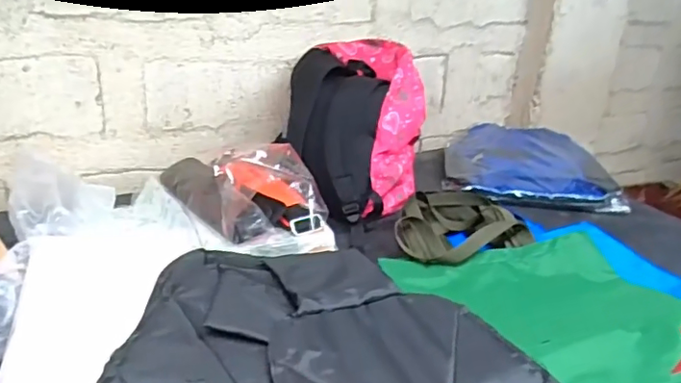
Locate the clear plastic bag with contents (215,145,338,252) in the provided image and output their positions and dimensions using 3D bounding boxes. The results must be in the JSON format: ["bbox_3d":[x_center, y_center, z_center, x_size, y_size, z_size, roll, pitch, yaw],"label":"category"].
[{"bbox_3d":[-0.108,0.014,0.899,0.194,0.162,0.122,-10,27,-29],"label":"clear plastic bag with contents"}]

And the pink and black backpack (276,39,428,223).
[{"bbox_3d":[0.030,-0.142,1.140,0.262,0.243,0.345,6,24,3],"label":"pink and black backpack"}]

